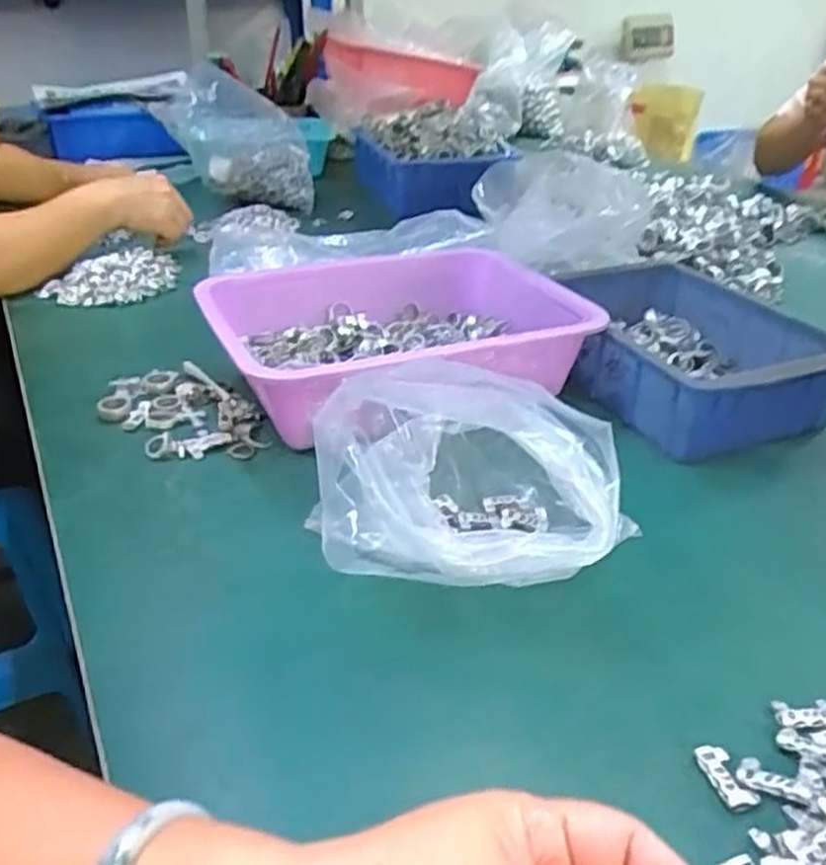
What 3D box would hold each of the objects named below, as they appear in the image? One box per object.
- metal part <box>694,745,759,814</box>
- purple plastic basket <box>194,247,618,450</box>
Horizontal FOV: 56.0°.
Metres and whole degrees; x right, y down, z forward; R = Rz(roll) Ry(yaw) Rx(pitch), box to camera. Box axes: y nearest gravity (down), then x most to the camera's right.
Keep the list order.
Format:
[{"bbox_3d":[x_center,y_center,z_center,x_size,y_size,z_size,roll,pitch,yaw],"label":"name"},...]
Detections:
[{"bbox_3d":[0.140,0.156,0.349,0.016,0.008,0.030,-6,32,-12],"label":"metal part"},{"bbox_3d":[-0.018,-0.089,0.680,0.306,0.080,0.257,-11,33,-20],"label":"purple plastic basket"}]

